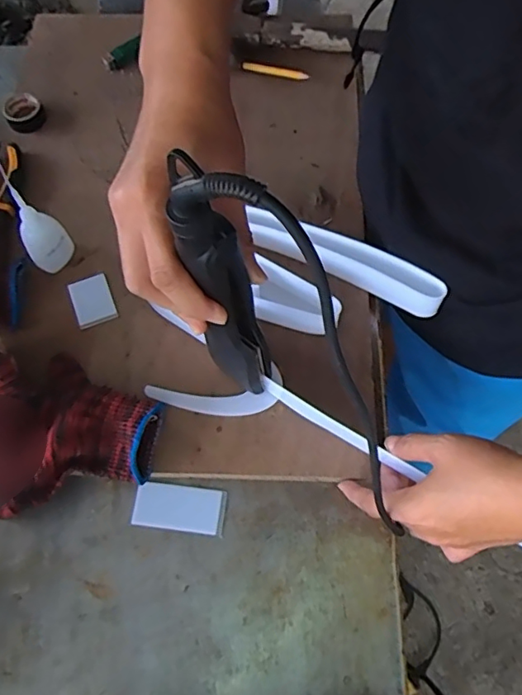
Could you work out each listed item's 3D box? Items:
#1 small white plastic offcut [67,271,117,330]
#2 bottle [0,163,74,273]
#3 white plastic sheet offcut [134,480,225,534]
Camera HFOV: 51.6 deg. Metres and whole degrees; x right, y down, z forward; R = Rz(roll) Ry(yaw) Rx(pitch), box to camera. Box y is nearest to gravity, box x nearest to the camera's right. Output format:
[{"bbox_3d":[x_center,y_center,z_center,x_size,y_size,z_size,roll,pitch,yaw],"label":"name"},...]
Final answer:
[{"bbox_3d":[-0.173,-0.049,0.551,0.041,0.005,0.054,-20,69,-9],"label":"small white plastic offcut"},{"bbox_3d":[-0.217,-0.121,0.513,0.044,0.138,0.032,-35,71,-12],"label":"bottle"},{"bbox_3d":[-0.073,0.145,0.488,0.081,0.005,0.038,7,67,2],"label":"white plastic sheet offcut"}]

